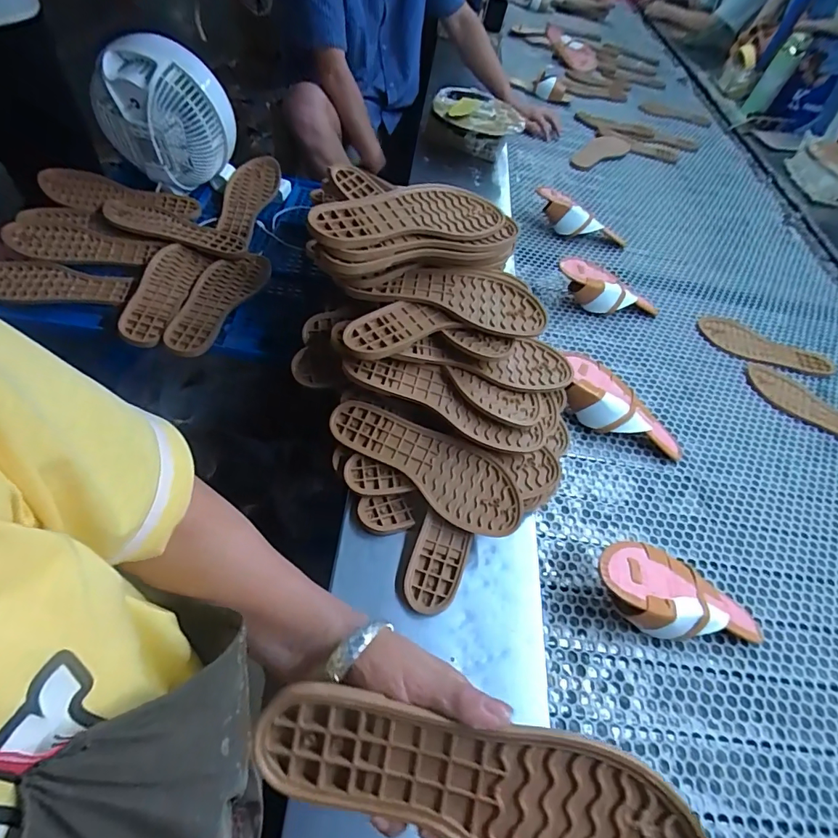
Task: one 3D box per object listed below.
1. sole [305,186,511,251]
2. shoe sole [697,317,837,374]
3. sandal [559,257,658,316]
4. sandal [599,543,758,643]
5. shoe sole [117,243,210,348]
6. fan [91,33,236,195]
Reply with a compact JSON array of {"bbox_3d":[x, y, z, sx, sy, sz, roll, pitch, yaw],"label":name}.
[{"bbox_3d":[-0.010,-0.235,0.517,0.236,0.012,0.086,-14,71,-26],"label":"sole"},{"bbox_3d":[0.654,-0.133,0.857,0.236,0.010,0.092,31,58,16],"label":"shoe sole"},{"bbox_3d":[0.351,-0.238,0.857,0.234,0.063,0.073,16,51,-22],"label":"sandal"},{"bbox_3d":[0.296,0.204,0.523,0.228,0.049,0.098,22,53,-15],"label":"sandal"},{"bbox_3d":[-0.378,-0.188,0.665,0.069,0.016,0.214,14,48,-16],"label":"shoe sole"},{"bbox_3d":[-0.414,-0.484,0.751,0.204,0.213,0.097,-14,61,-19],"label":"fan"}]

